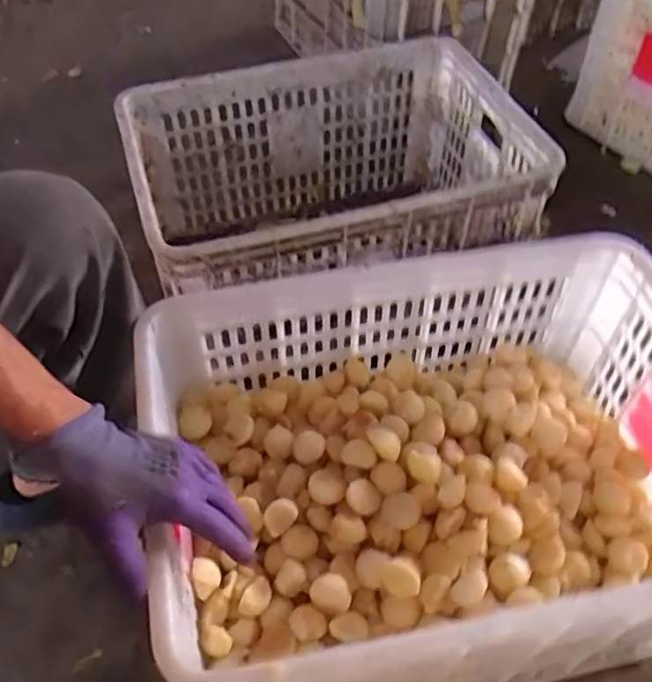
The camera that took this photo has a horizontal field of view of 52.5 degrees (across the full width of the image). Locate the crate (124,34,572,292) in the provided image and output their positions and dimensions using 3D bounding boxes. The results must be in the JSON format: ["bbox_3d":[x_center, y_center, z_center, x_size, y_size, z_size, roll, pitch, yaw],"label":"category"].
[{"bbox_3d":[-0.001,-0.204,0.962,0.510,0.264,0.367,-14,53,-11],"label":"crate"}]

